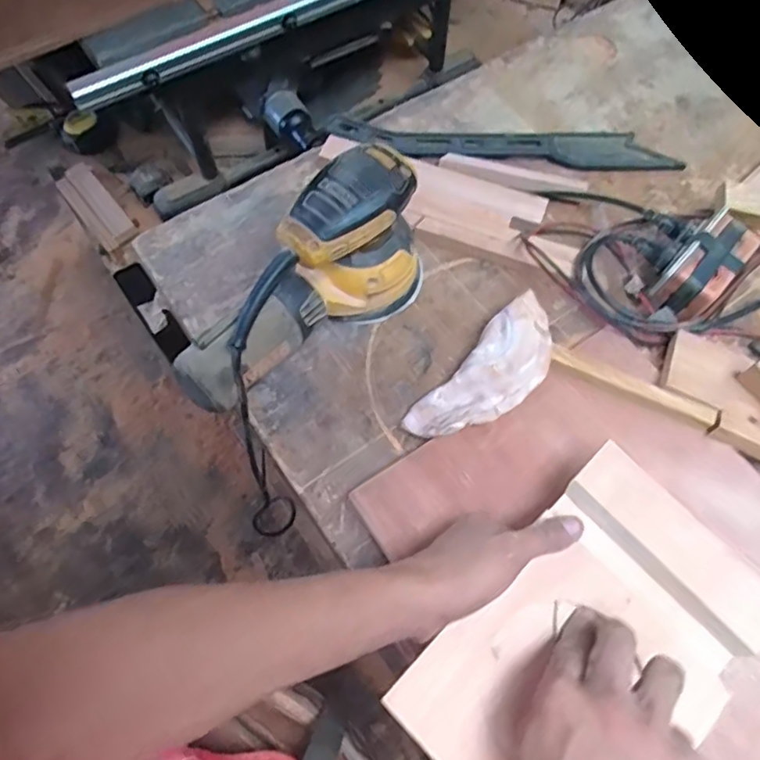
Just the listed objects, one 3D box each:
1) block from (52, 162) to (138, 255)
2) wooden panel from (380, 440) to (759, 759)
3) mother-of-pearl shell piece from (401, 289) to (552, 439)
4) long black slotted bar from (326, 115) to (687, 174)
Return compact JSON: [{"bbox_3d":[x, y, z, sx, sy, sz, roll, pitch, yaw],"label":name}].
[{"bbox_3d":[-0.480,-0.293,1.026,0.061,0.029,0.153,-37,84,-18],"label":"block"},{"bbox_3d":[0.146,0.185,0.416,0.246,0.021,0.163,-41,80,-20],"label":"wooden panel"},{"bbox_3d":[0.099,-0.003,0.542,0.067,0.033,0.159,41,69,18],"label":"mother-of-pearl shell piece"},{"bbox_3d":[0.139,-0.266,0.684,0.384,0.022,0.055,1,63,-1],"label":"long black slotted bar"}]

